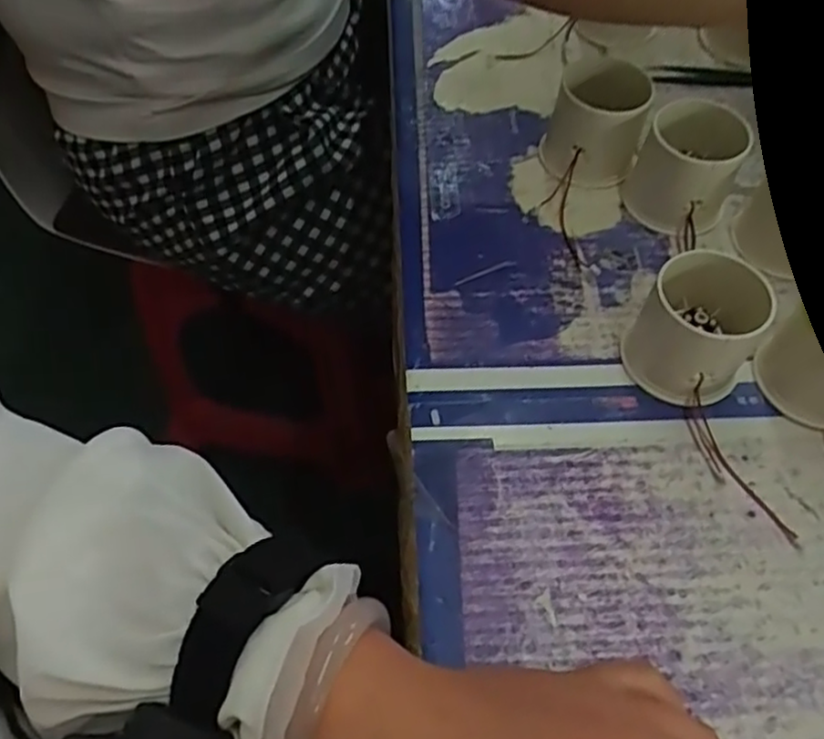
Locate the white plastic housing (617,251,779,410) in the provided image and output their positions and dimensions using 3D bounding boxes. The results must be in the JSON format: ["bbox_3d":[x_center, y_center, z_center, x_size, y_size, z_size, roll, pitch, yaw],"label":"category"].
[{"bbox_3d":[0.134,-0.019,0.328,0.053,0.047,0.061,30,63,18],"label":"white plastic housing"}]

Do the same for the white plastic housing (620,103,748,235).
[{"bbox_3d":[0.149,-0.110,0.382,0.053,0.049,0.054,21,61,13],"label":"white plastic housing"}]

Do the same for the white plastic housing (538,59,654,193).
[{"bbox_3d":[0.104,-0.140,0.401,0.053,0.049,0.059,11,59,7],"label":"white plastic housing"}]

